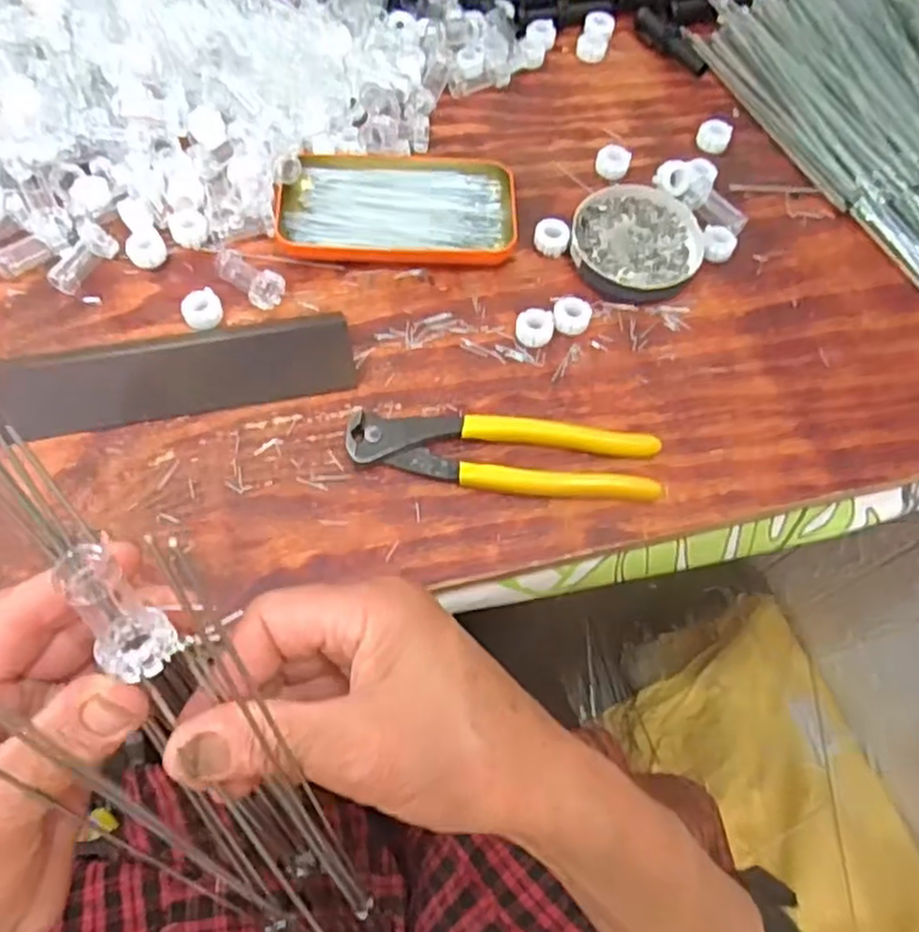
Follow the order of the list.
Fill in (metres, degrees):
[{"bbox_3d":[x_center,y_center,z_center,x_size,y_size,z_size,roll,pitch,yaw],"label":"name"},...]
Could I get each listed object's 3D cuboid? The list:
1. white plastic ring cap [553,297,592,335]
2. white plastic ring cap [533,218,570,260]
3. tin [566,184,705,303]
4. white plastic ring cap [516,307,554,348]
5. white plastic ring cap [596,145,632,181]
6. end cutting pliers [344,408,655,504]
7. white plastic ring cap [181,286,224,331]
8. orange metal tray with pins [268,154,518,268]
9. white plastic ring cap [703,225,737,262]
[{"bbox_3d":[0.067,-0.089,0.439,0.022,0.013,0.022,1,64,-3],"label":"white plastic ring cap"},{"bbox_3d":[0.058,-0.144,0.463,0.021,0.013,0.021,1,64,-3],"label":"white plastic ring cap"},{"bbox_3d":[0.112,-0.142,0.466,0.080,0.014,0.085,14,64,3],"label":"tin"},{"bbox_3d":[0.044,-0.081,0.434,0.022,0.011,0.022,1,64,-3],"label":"white plastic ring cap"},{"bbox_3d":[0.103,-0.205,0.496,0.022,0.013,0.021,1,64,-3],"label":"white plastic ring cap"},{"bbox_3d":[0.024,-0.006,0.395,0.164,0.015,0.039,6,64,0],"label":"end cutting pliers"},{"bbox_3d":[-0.149,-0.090,0.428,0.022,0.012,0.021,1,64,-3],"label":"white plastic ring cap"},{"bbox_3d":[-0.038,-0.166,0.467,0.144,0.019,0.077,1,64,-3],"label":"orange metal tray with pins"},{"bbox_3d":[0.166,-0.142,0.472,0.022,0.013,0.025,26,66,9],"label":"white plastic ring cap"}]

